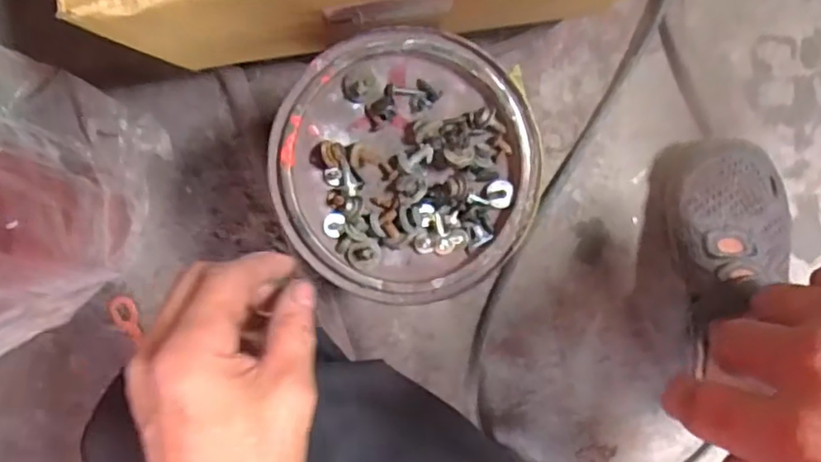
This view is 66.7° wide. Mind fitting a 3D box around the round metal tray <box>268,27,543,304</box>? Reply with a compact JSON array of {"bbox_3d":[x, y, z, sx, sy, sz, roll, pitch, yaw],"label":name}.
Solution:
[{"bbox_3d":[-0.002,-0.038,0.381,0.157,0.020,0.157,0,93,-3],"label":"round metal tray"}]

